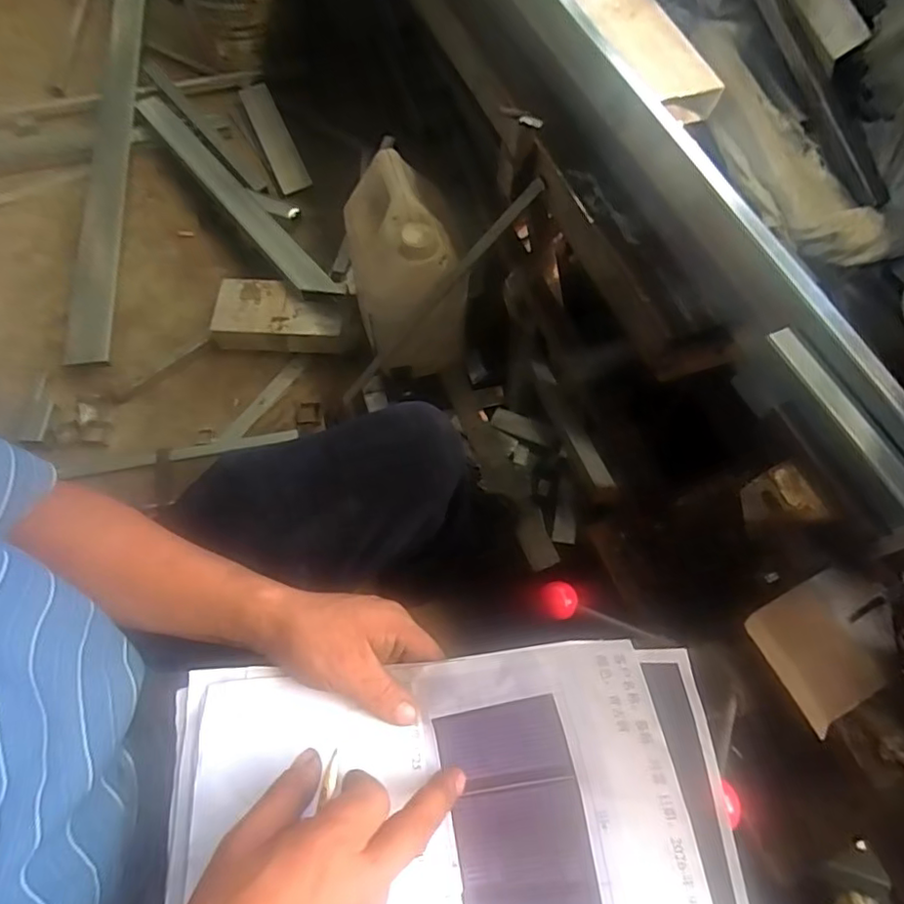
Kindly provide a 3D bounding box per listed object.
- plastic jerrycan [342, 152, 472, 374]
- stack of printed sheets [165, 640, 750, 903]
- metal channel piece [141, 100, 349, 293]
[{"bbox_3d":[-0.071,-0.282,0.984,0.173,0.322,0.203,-11,66,-7],"label":"plastic jerrycan"},{"bbox_3d":[-0.011,0.225,0.325,0.321,0.084,0.208,-2,65,-2],"label":"stack of printed sheets"},{"bbox_3d":[-0.416,-0.490,1.124,0.068,0.054,0.589,-38,71,-17],"label":"metal channel piece"}]

